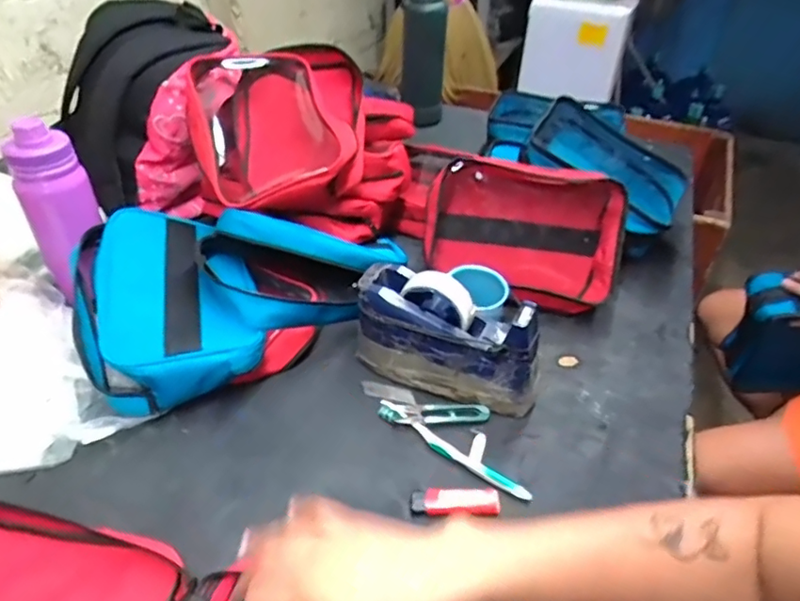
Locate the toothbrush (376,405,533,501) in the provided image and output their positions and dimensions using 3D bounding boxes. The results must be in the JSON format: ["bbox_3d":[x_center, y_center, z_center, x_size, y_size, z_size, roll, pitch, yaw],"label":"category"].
[{"bbox_3d":[0.051,0.148,0.568,0.176,0.012,0.015,25,44,26],"label":"toothbrush"}]

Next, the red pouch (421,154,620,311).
[{"bbox_3d":[0.160,-0.088,0.737,0.244,0.177,0.097,6,23,4],"label":"red pouch"}]

